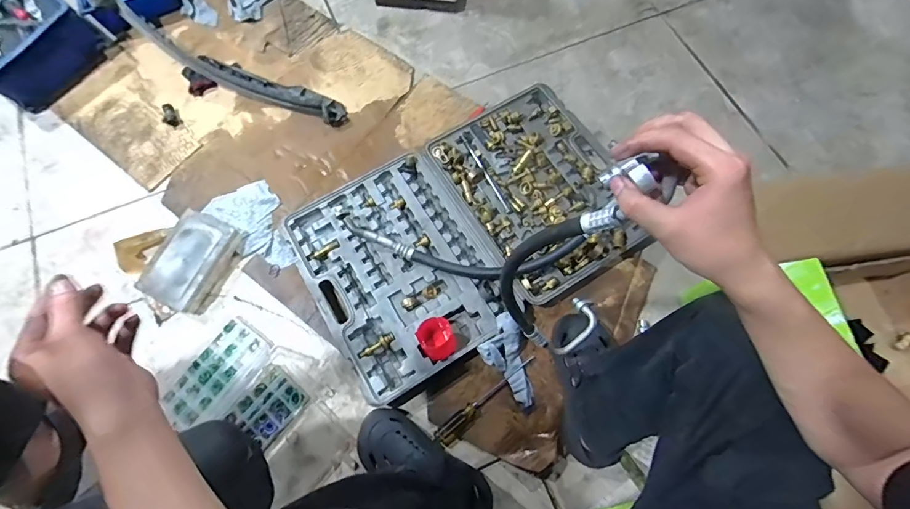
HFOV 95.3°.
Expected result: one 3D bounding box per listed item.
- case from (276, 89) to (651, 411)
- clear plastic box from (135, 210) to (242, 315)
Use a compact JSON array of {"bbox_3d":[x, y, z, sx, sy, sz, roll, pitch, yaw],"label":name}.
[{"bbox_3d":[0.038,-0.063,0.885,0.698,0.052,0.446,-30,72,-10],"label":"case"},{"bbox_3d":[-0.553,0.012,0.866,0.147,0.041,0.202,19,71,8],"label":"clear plastic box"}]

